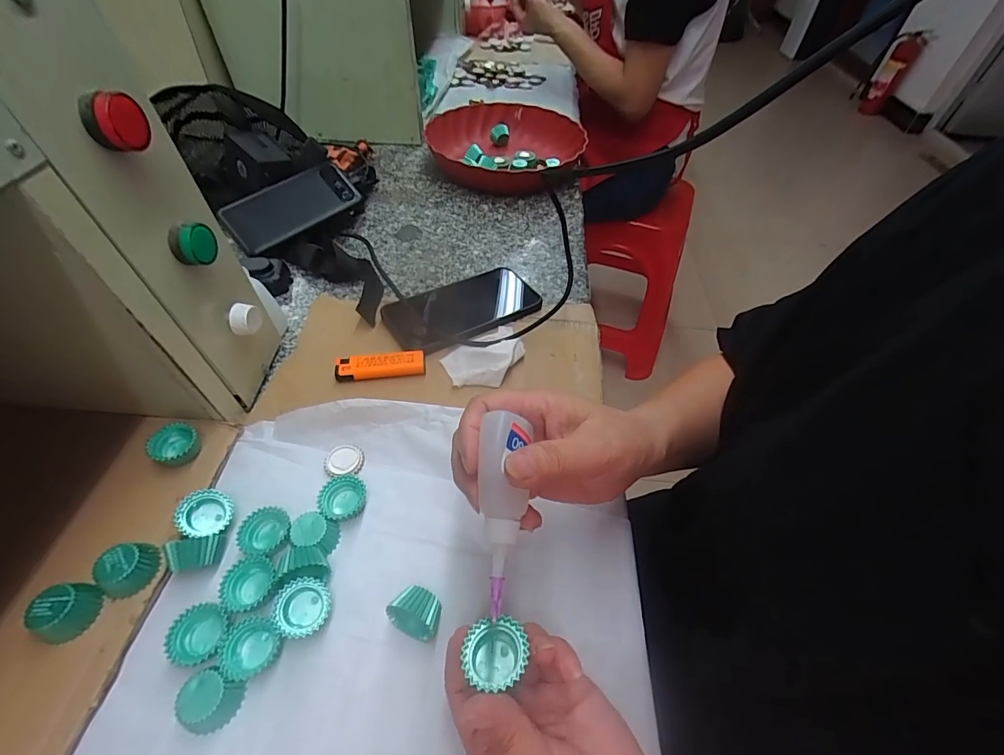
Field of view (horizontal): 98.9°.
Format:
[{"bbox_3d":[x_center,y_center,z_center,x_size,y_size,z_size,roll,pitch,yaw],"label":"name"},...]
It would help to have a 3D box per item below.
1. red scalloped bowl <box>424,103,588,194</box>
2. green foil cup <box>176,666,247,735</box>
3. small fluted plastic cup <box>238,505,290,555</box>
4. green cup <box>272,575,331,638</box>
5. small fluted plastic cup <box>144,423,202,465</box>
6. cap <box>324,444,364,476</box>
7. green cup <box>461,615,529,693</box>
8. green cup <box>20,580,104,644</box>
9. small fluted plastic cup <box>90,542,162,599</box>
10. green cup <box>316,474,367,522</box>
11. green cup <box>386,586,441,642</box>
[{"bbox_3d":[0.007,-0.365,0.686,0.231,0.053,0.246,-12,51,-14],"label":"red scalloped bowl"},{"bbox_3d":[-0.163,0.181,0.241,0.028,0.020,0.028,2,49,-2],"label":"green foil cup"},{"bbox_3d":[-0.163,0.107,0.297,0.030,0.015,0.031,2,49,-2],"label":"small fluted plastic cup"},{"bbox_3d":[-0.124,0.145,0.269,0.032,0.021,0.031,2,49,-2],"label":"green cup"},{"bbox_3d":[-0.249,0.052,0.328,0.028,0.018,0.032,36,56,24],"label":"small fluted plastic cup"},{"bbox_3d":[-0.124,0.066,0.338,0.028,0.005,0.027,2,49,-2],"label":"cap"},{"bbox_3d":[-0.003,0.136,0.213,0.029,0.017,0.029,2,49,-2],"label":"green cup"},{"bbox_3d":[-0.260,0.139,0.256,0.027,0.021,0.029,2,49,-2],"label":"green cup"},{"bbox_3d":[-0.236,0.121,0.273,0.029,0.021,0.032,17,51,11],"label":"small fluted plastic cup"},{"bbox_3d":[-0.117,0.088,0.315,0.031,0.018,0.032,2,49,-2],"label":"green cup"},{"bbox_3d":[-0.053,0.146,0.267,0.030,0.029,0.024,25,52,17],"label":"green cup"}]

